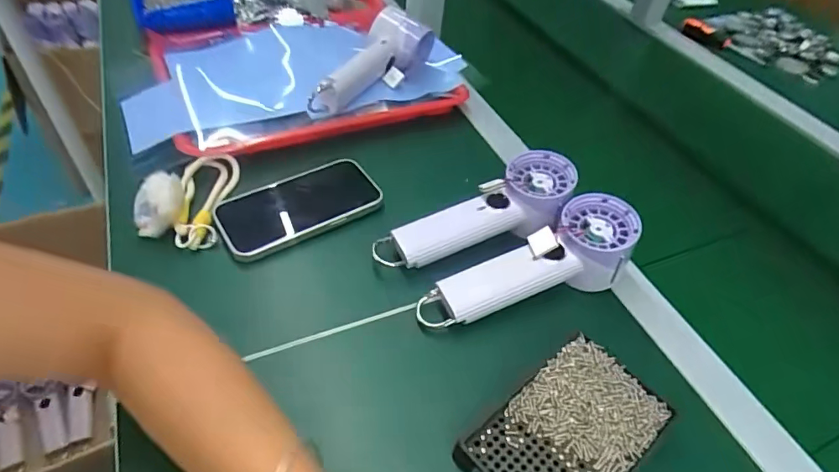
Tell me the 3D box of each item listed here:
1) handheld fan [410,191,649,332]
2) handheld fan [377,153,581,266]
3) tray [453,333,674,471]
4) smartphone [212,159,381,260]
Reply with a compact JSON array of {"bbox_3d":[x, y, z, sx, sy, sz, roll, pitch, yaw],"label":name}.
[{"bbox_3d":[0.092,0.031,0.414,0.197,0.058,0.060,-23,51,-9],"label":"handheld fan"},{"bbox_3d":[0.053,-0.017,0.446,0.193,0.044,0.062,-25,50,-2],"label":"handheld fan"},{"bbox_3d":[0.100,0.133,0.327,0.132,0.022,0.083,-28,56,-30],"label":"tray"},{"bbox_3d":[-0.111,-0.030,0.455,0.140,0.016,0.069,-21,53,-25],"label":"smartphone"}]

